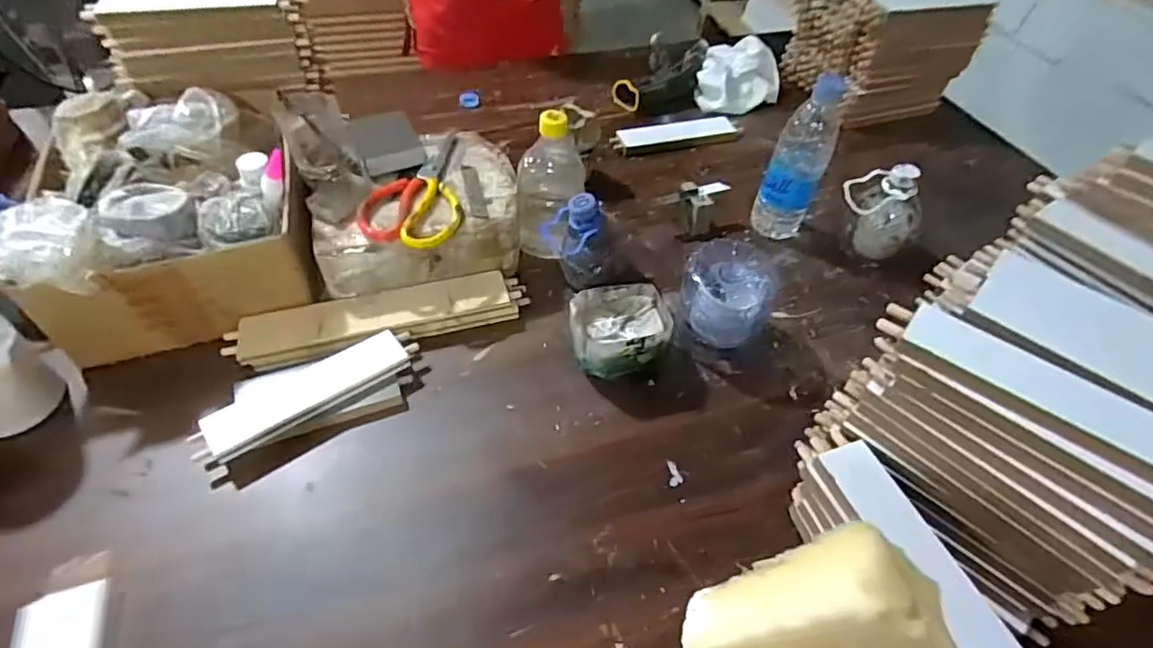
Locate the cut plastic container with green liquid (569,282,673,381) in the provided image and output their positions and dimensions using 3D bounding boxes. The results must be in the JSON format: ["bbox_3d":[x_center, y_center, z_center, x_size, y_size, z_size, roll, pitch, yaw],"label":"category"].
[{"bbox_3d":[0.045,0.012,0.641,0.108,0.068,0.089,-4,50,-7],"label":"cut plastic container with green liquid"}]

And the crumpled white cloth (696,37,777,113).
[{"bbox_3d":[0.289,-0.435,1.039,0.136,0.067,0.143,15,50,9],"label":"crumpled white cloth"}]

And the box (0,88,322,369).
[{"bbox_3d":[-0.441,-0.135,0.655,0.252,0.148,0.297,-16,52,-17],"label":"box"}]

